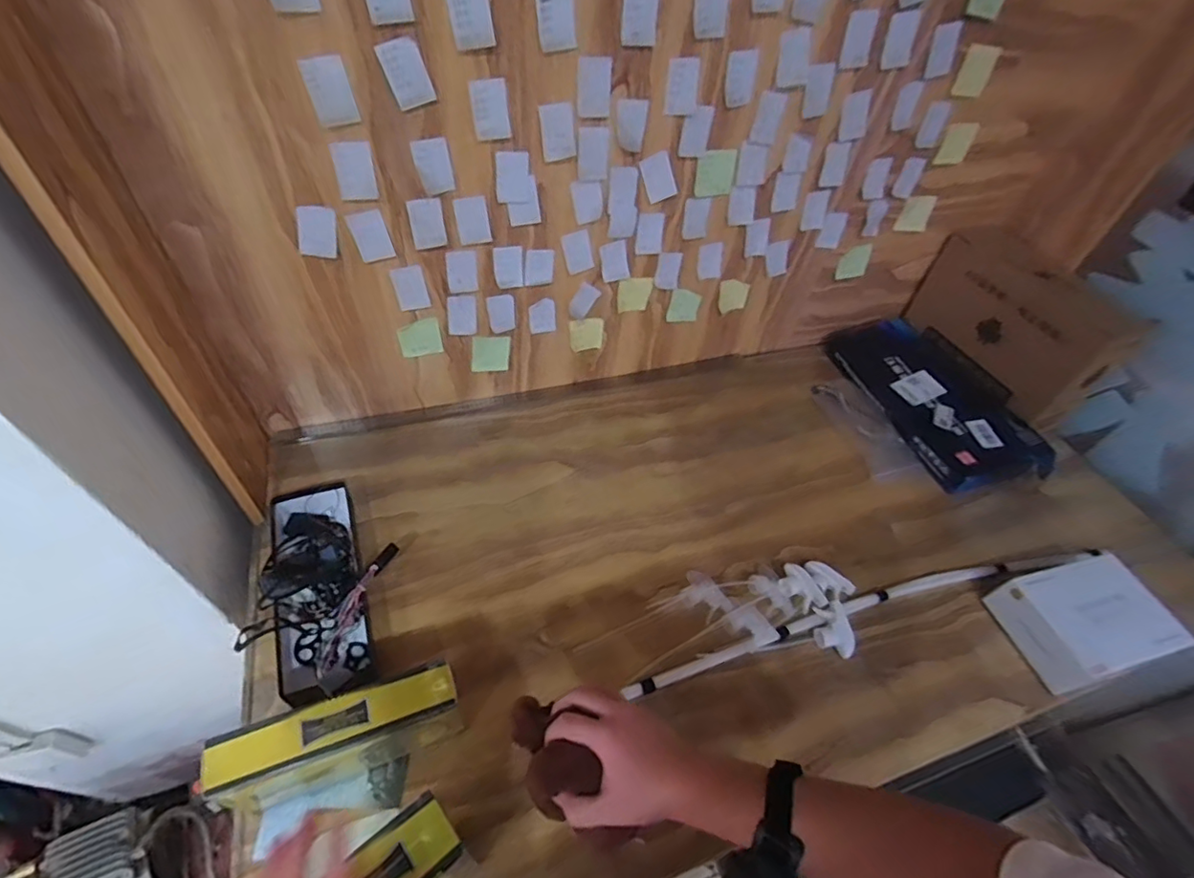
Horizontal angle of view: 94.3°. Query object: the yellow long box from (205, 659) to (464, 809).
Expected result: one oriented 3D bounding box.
[{"bbox_3d":[-0.311,0.385,0.700,0.273,0.160,0.069,-14,52,-18],"label":"yellow long box"}]

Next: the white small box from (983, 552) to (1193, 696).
[{"bbox_3d":[0.824,0.302,0.930,0.230,0.099,0.171,-9,51,-13],"label":"white small box"}]

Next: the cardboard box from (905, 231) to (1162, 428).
[{"bbox_3d":[0.907,-0.255,1.245,0.065,0.243,0.413,-28,57,-27],"label":"cardboard box"}]

